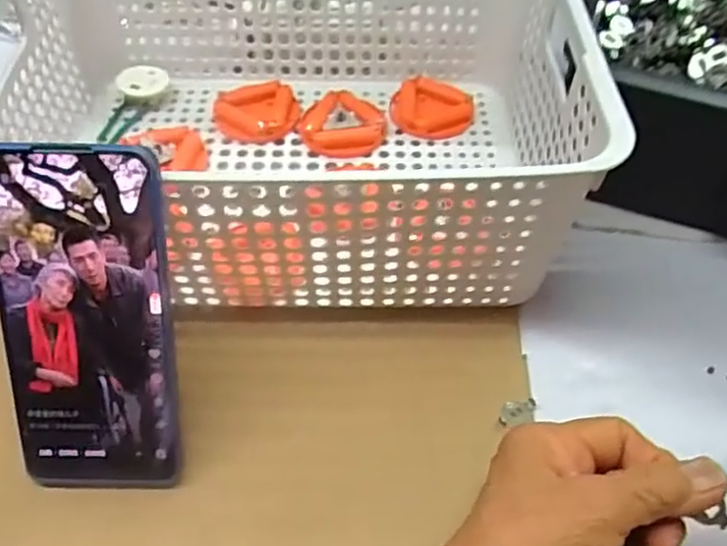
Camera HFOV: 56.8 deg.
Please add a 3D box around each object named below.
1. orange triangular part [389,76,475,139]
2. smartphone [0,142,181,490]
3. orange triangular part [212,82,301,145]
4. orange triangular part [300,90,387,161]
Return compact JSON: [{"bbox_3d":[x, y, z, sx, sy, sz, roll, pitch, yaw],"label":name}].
[{"bbox_3d":[0.053,-0.129,0.519,0.062,0.011,0.063,-15,54,-11],"label":"orange triangular part"},{"bbox_3d":[-0.126,0.026,0.308,0.075,0.166,0.005,2,19,-1],"label":"smartphone"},{"bbox_3d":[-0.080,-0.122,0.509,0.061,0.015,0.056,-12,54,-9],"label":"orange triangular part"},{"bbox_3d":[-0.015,-0.113,0.503,0.061,0.014,0.062,-5,53,-3],"label":"orange triangular part"}]

